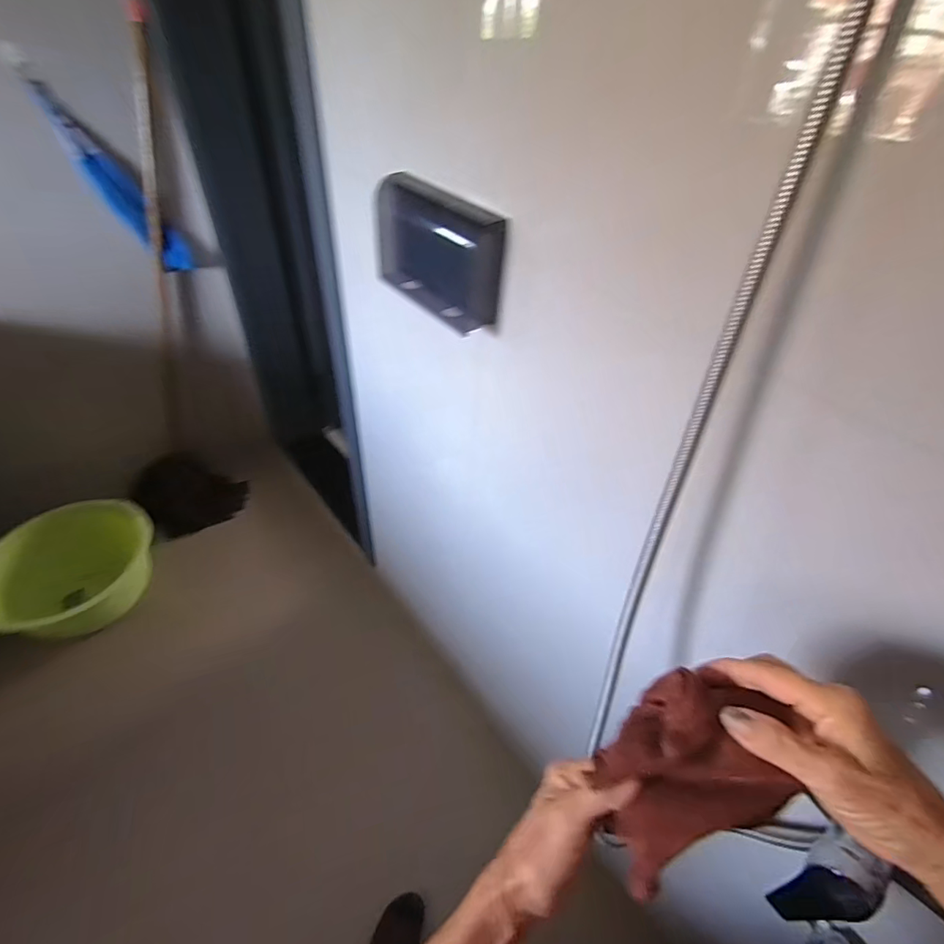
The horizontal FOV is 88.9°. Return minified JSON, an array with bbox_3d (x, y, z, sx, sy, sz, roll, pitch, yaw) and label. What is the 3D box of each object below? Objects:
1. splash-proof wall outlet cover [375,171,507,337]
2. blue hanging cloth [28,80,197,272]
[{"bbox_3d":[-0.047,-0.263,0.589,0.047,0.138,0.200,-28,53,-29],"label":"splash-proof wall outlet cover"},{"bbox_3d":[-0.900,-0.715,1.230,0.096,0.468,0.049,-45,60,-12],"label":"blue hanging cloth"}]

